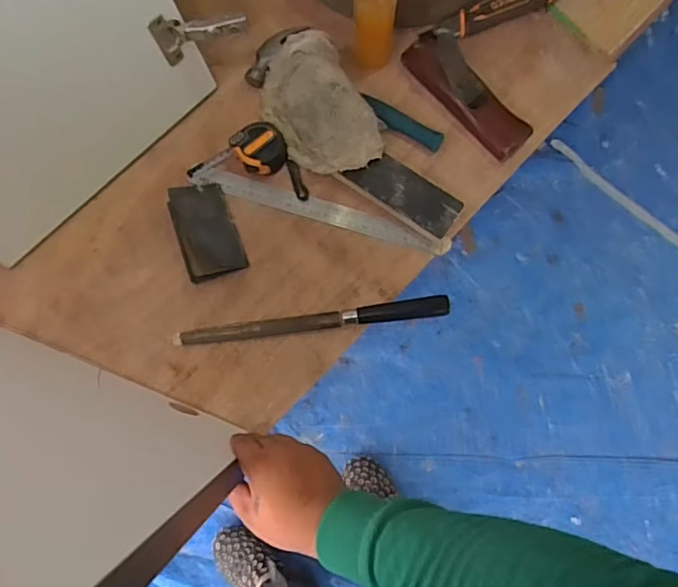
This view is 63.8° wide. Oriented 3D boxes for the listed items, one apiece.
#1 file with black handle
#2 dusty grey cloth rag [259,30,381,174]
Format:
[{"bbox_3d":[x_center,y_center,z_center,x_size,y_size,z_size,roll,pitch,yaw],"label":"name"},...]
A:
[{"bbox_3d":[-0.033,0.033,0.649,0.323,0.030,0.022,-6,79,-2],"label":"file with black handle"},{"bbox_3d":[-0.033,-0.235,0.690,0.117,0.049,0.199,-28,81,-6],"label":"dusty grey cloth rag"}]

